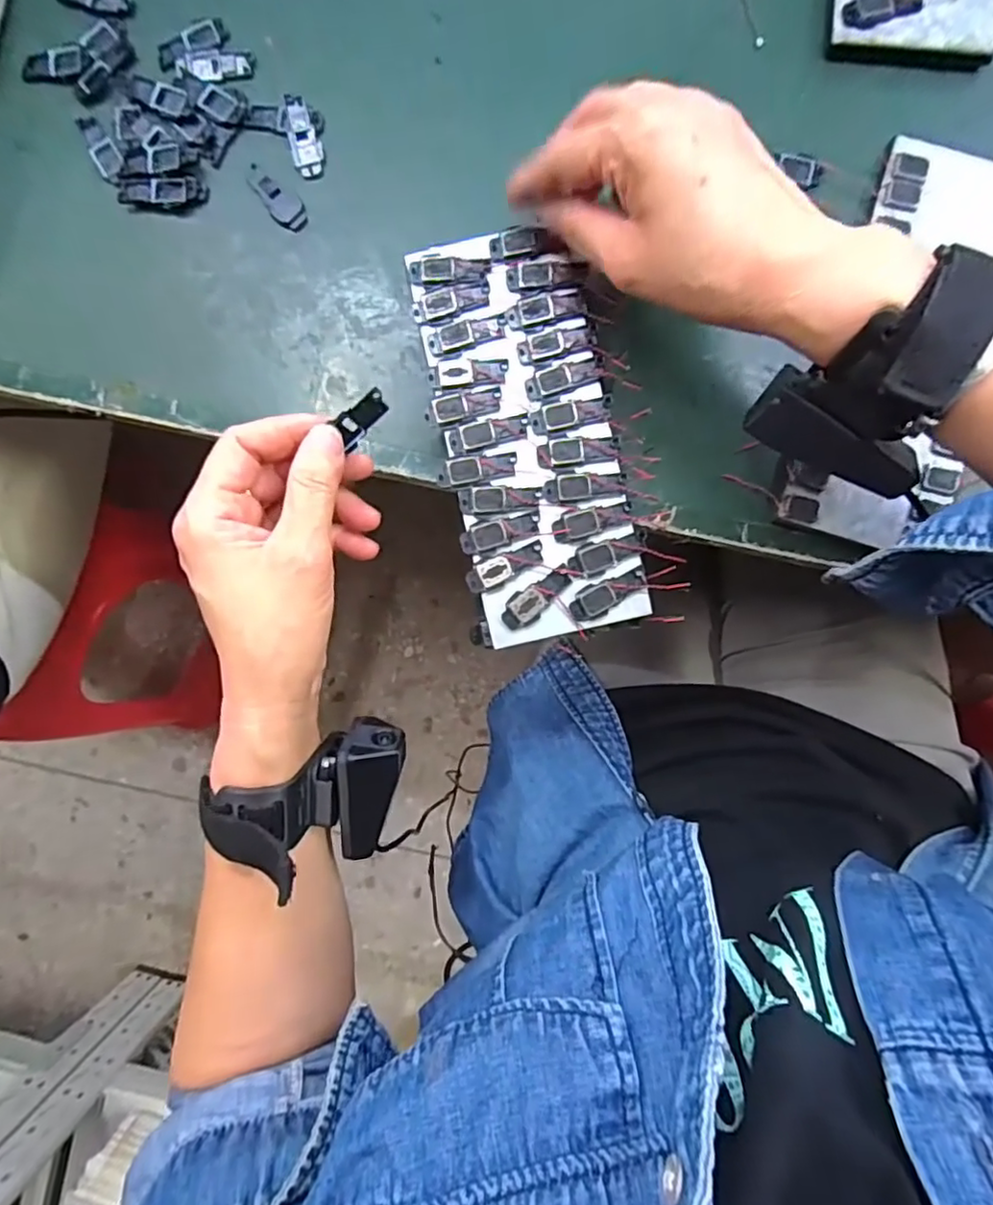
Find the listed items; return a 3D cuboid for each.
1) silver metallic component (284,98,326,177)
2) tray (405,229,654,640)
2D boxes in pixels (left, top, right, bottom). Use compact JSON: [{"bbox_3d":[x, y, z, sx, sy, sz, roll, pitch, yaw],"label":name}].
[{"bbox_3d":[-0.101,-0.245,0.331,0.016,0.005,0.041,-12,91,5],"label":"silver metallic component"},{"bbox_3d":[0.016,-0.083,0.320,0.086,0.029,0.197,-10,91,5],"label":"tray"}]

